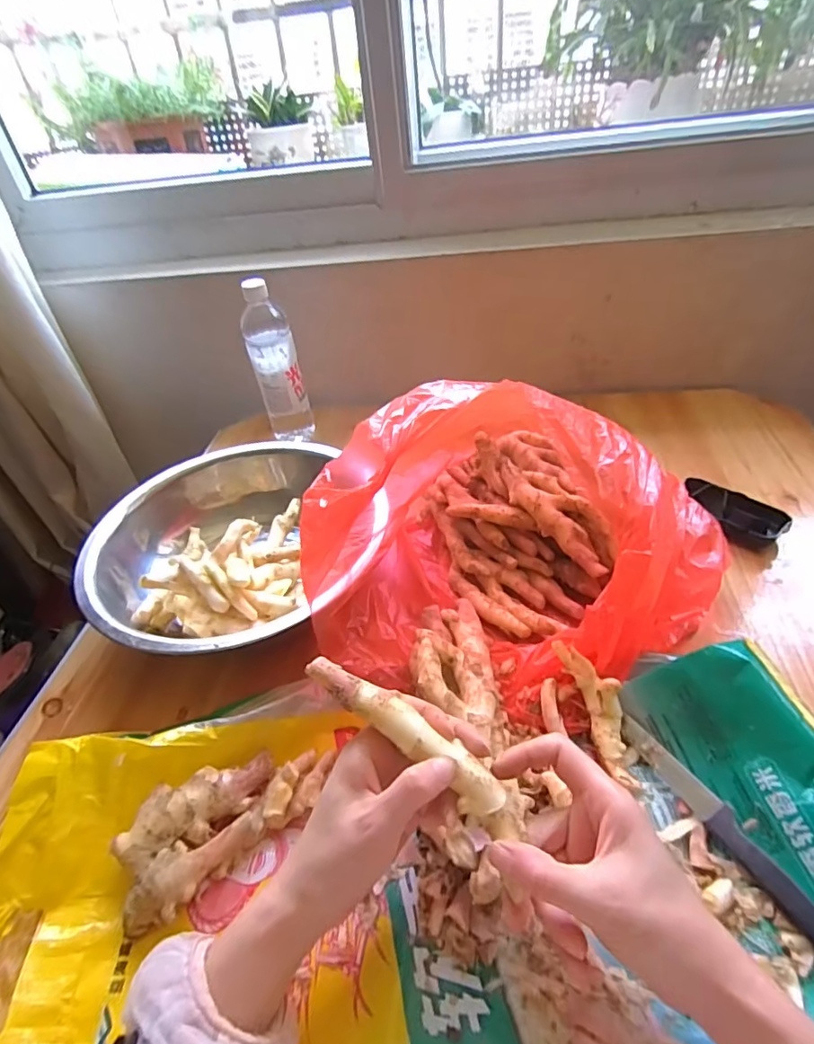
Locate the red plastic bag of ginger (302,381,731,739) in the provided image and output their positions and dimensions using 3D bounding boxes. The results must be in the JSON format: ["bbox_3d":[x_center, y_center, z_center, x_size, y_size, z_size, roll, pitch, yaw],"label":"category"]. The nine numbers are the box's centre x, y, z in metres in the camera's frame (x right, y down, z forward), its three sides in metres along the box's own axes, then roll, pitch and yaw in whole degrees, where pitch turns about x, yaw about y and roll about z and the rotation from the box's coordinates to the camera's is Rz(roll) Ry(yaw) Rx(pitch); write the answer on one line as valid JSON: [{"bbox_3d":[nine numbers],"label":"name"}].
[{"bbox_3d":[0.086,0.009,0.457,0.284,0.209,0.294,25,50,33],"label":"red plastic bag of ginger"}]

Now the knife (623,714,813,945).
[{"bbox_3d":[0.209,0.199,0.355,0.017,0.012,0.169,-22,42,-17],"label":"knife"}]

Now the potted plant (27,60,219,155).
[{"bbox_3d":[-0.535,-0.819,1.070,0.338,0.132,0.218,-19,41,-13],"label":"potted plant"}]

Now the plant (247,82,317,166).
[{"bbox_3d":[-0.256,-0.790,1.077,0.139,0.114,0.080,-12,40,-6],"label":"plant"}]

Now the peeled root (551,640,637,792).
[{"bbox_3d":[0.149,0.139,0.408,0.032,0.020,0.108,-13,58,-7],"label":"peeled root"}]

